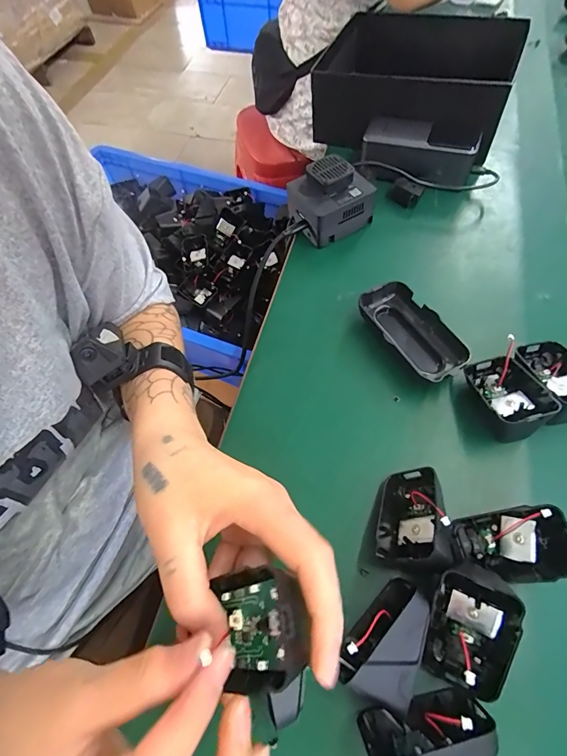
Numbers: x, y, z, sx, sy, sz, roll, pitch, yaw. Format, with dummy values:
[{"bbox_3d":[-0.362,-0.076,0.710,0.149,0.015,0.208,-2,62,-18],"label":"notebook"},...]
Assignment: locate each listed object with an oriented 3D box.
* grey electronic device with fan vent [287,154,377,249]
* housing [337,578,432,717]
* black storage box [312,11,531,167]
[{"bbox_3d":[0.052,-0.200,0.427,0.078,0.062,0.072,-27,64,-11],"label":"grey electronic device with fan vent"},{"bbox_3d":[0.062,0.158,0.227,0.043,0.036,0.062,25,66,16],"label":"housing"},{"bbox_3d":[0.176,-0.399,0.505,0.234,0.081,0.218,15,64,11],"label":"black storage box"}]

